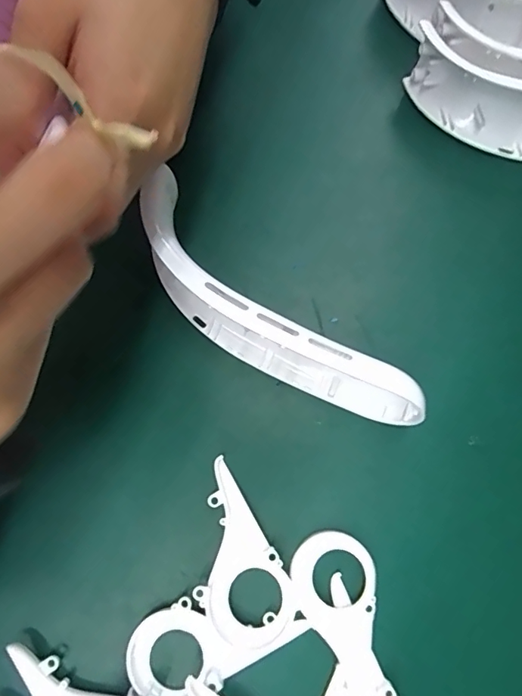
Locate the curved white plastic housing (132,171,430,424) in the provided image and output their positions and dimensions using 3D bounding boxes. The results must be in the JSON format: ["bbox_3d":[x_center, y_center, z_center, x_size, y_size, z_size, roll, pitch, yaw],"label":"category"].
[{"bbox_3d":[-0.002,-0.017,0.263,0.193,0.053,0.049,43,82,9],"label":"curved white plastic housing"}]

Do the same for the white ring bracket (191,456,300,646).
[{"bbox_3d":[-0.017,0.111,0.249,0.046,0.008,0.089,-33,79,-5],"label":"white ring bracket"}]

